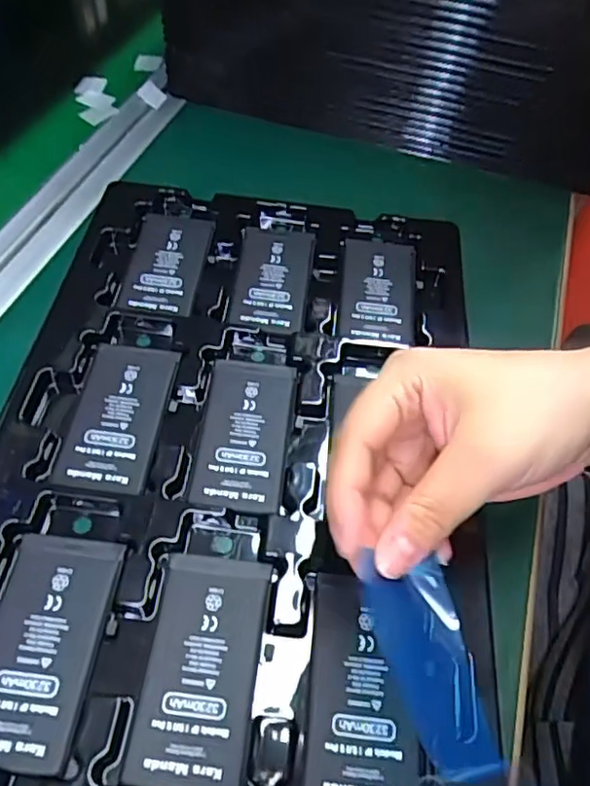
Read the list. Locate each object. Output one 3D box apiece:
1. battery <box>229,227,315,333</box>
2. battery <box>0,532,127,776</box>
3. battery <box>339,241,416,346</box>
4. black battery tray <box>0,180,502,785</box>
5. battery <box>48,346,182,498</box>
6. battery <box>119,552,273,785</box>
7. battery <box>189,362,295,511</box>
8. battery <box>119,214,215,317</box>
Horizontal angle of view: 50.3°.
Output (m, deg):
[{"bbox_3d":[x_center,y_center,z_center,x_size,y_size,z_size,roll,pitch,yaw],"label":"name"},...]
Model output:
[{"bbox_3d":[-0.013,-0.070,0.374,0.044,0.006,0.087,6,54,-1],"label":"battery"},{"bbox_3d":[-0.098,0.095,0.243,0.044,0.004,0.085,8,54,0],"label":"battery"},{"bbox_3d":[0.050,-0.062,0.372,0.043,0.004,0.085,7,54,0],"label":"battery"},{"bbox_3d":[-0.026,0.014,0.308,0.225,0.012,0.329,7,54,0],"label":"black battery tray"},{"bbox_3d":[-0.087,0.010,0.309,0.046,0.006,0.084,7,54,0],"label":"battery"},{"bbox_3d":[-0.036,0.104,0.243,0.043,0.004,0.084,7,54,0],"label":"battery"},{"bbox_3d":[-0.025,0.019,0.309,0.043,0.004,0.084,7,54,0],"label":"battery"},{"bbox_3d":[-0.076,-0.077,0.374,0.045,0.007,0.082,8,54,1],"label":"battery"}]

